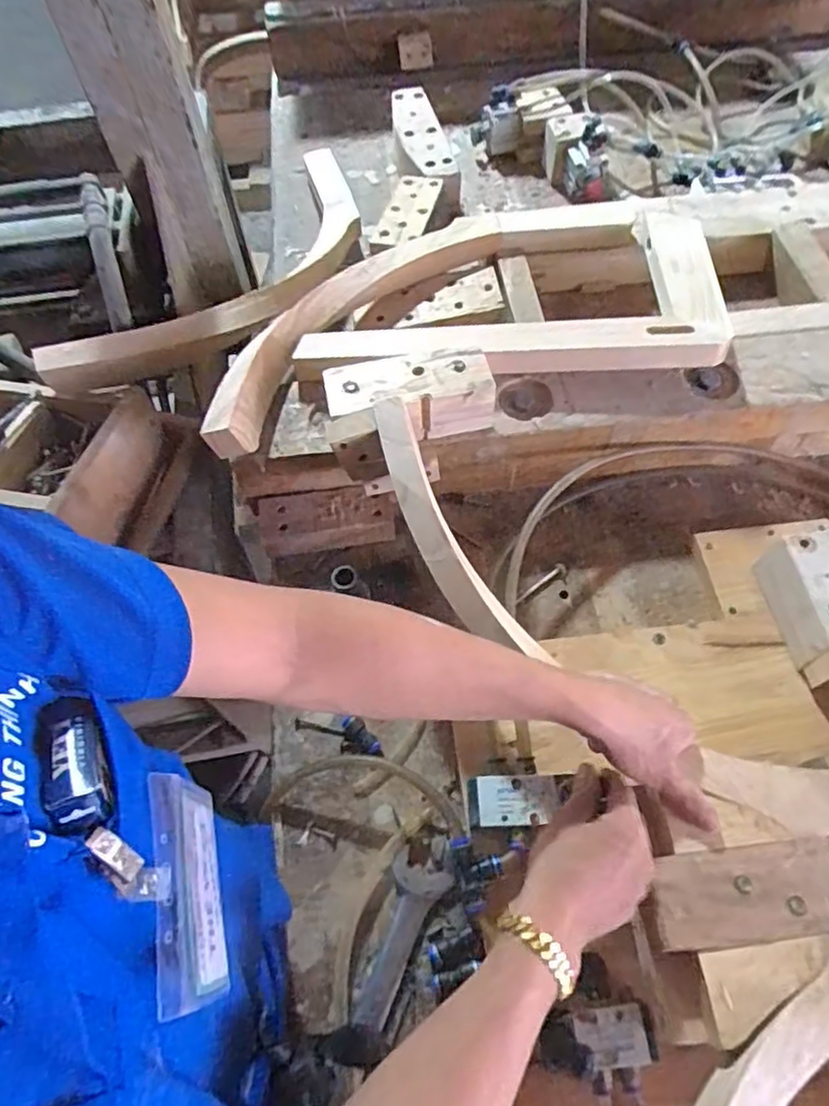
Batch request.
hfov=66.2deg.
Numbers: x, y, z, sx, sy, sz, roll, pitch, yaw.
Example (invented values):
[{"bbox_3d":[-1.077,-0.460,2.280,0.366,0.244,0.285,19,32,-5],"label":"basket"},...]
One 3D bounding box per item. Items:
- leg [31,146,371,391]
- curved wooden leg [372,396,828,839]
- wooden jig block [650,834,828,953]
[{"bbox_3d":[-0.198,-0.310,0.765,0.149,0.090,0.481,36,68,18],"label":"leg"},{"bbox_3d":[0.202,0.056,0.516,0.613,0.042,0.176,36,70,10],"label":"curved wooden leg"},{"bbox_3d":[0.259,0.238,0.449,0.180,0.012,0.059,-7,63,-1],"label":"wooden jig block"}]

